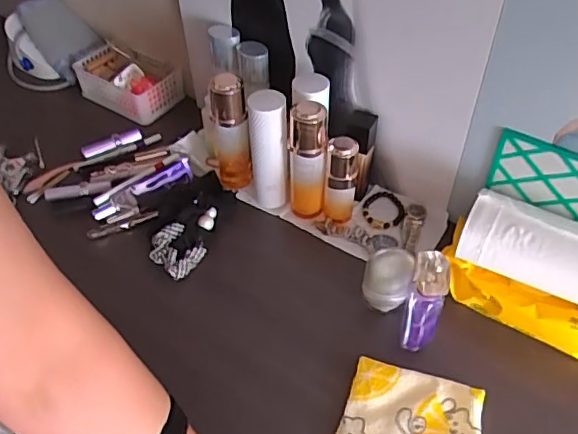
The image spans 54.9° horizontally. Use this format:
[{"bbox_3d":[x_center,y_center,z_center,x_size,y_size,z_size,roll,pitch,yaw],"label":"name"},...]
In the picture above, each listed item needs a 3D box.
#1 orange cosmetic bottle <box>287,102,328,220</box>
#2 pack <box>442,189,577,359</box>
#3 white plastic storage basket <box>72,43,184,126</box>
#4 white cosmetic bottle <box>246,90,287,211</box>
[{"bbox_3d":[0.021,-0.068,0.685,0.046,0.152,0.044,0,46,1],"label":"orange cosmetic bottle"},{"bbox_3d":[0.272,0.057,0.596,0.197,0.097,0.108,27,52,24],"label":"pack"},{"bbox_3d":[-0.264,-0.225,0.909,0.170,0.058,0.100,26,52,24],"label":"white plastic storage basket"},{"bbox_3d":[-0.026,-0.082,0.703,0.045,0.158,0.048,-4,46,-3],"label":"white cosmetic bottle"}]

